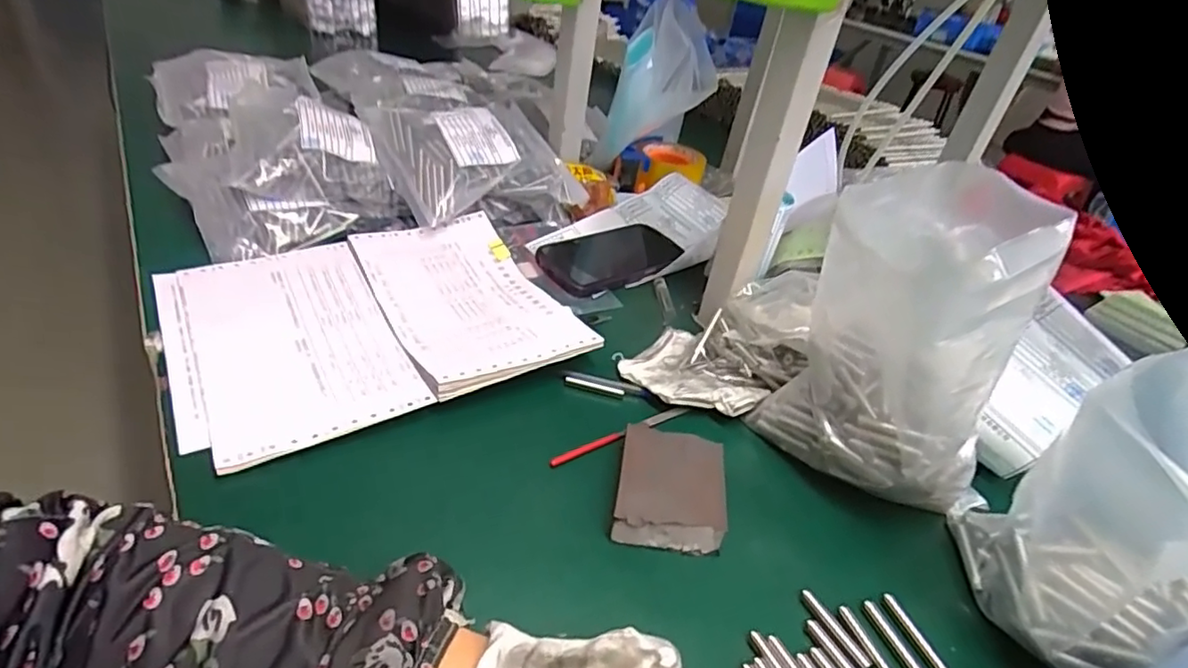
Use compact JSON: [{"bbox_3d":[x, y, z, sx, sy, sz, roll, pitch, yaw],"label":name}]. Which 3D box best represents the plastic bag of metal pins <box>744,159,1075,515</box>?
[{"bbox_3d":[0.202,0.013,0.391,0.092,0.198,0.127,-12,41,-27],"label":"plastic bag of metal pins"}]

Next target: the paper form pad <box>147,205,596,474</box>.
[{"bbox_3d":[-0.182,-0.012,0.499,0.287,0.030,0.237,-16,44,-28],"label":"paper form pad"}]

